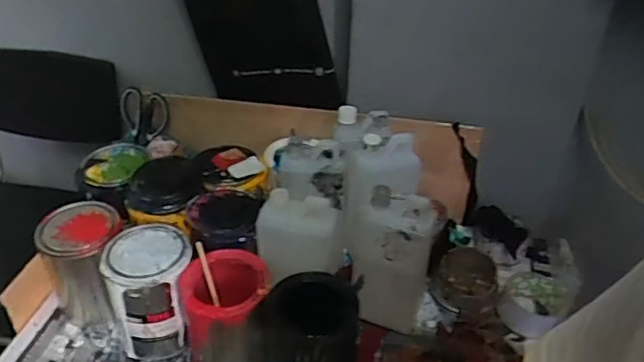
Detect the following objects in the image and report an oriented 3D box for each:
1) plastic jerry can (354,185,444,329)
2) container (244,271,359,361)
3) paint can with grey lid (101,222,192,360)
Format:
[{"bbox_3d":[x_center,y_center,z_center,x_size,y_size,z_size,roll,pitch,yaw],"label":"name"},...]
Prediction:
[{"bbox_3d":[0.090,0.066,0.834,0.112,0.214,0.188,3,37,3],"label":"plastic jerry can"},{"bbox_3d":[-0.017,0.204,0.712,0.128,0.135,0.111,-19,42,-24],"label":"container"},{"bbox_3d":[-0.227,0.150,0.778,0.107,0.152,0.113,-6,38,-9],"label":"paint can with grey lid"}]

